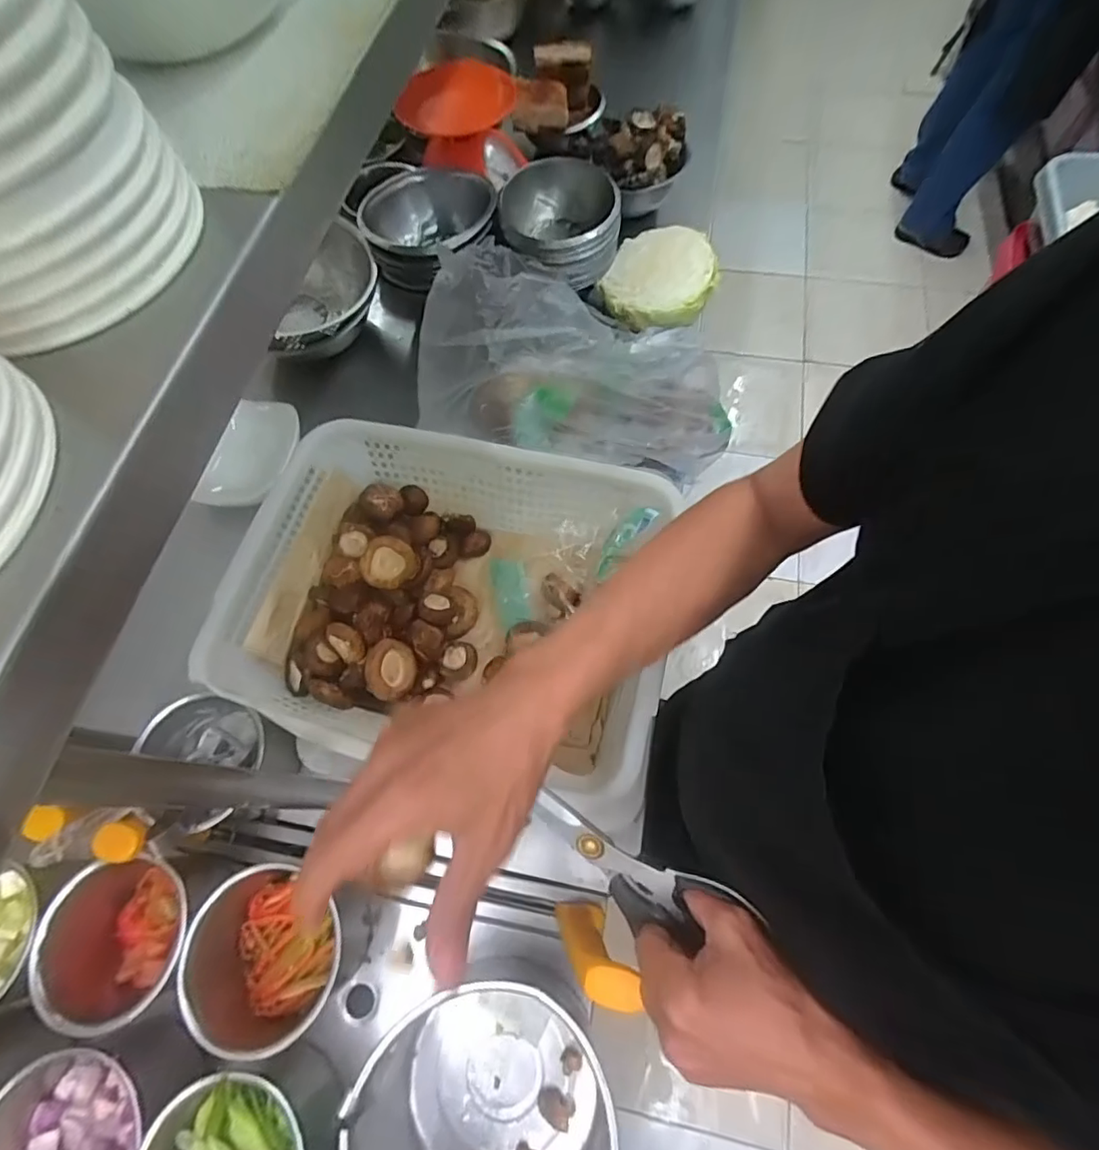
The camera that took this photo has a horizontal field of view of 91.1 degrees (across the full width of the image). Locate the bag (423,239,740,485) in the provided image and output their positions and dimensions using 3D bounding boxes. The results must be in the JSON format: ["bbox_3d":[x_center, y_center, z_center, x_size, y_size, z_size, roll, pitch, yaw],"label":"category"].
[{"bbox_3d":[0.040,-0.228,0.603,0.347,0.142,0.165,14,67,-19],"label":"bag"}]

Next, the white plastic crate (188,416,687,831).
[{"bbox_3d":[-0.095,0.025,0.527,0.383,0.115,0.293,12,69,7],"label":"white plastic crate"}]

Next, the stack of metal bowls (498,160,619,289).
[{"bbox_3d":[0.012,-0.459,0.700,0.147,0.073,0.153,-11,68,-3],"label":"stack of metal bowls"}]

